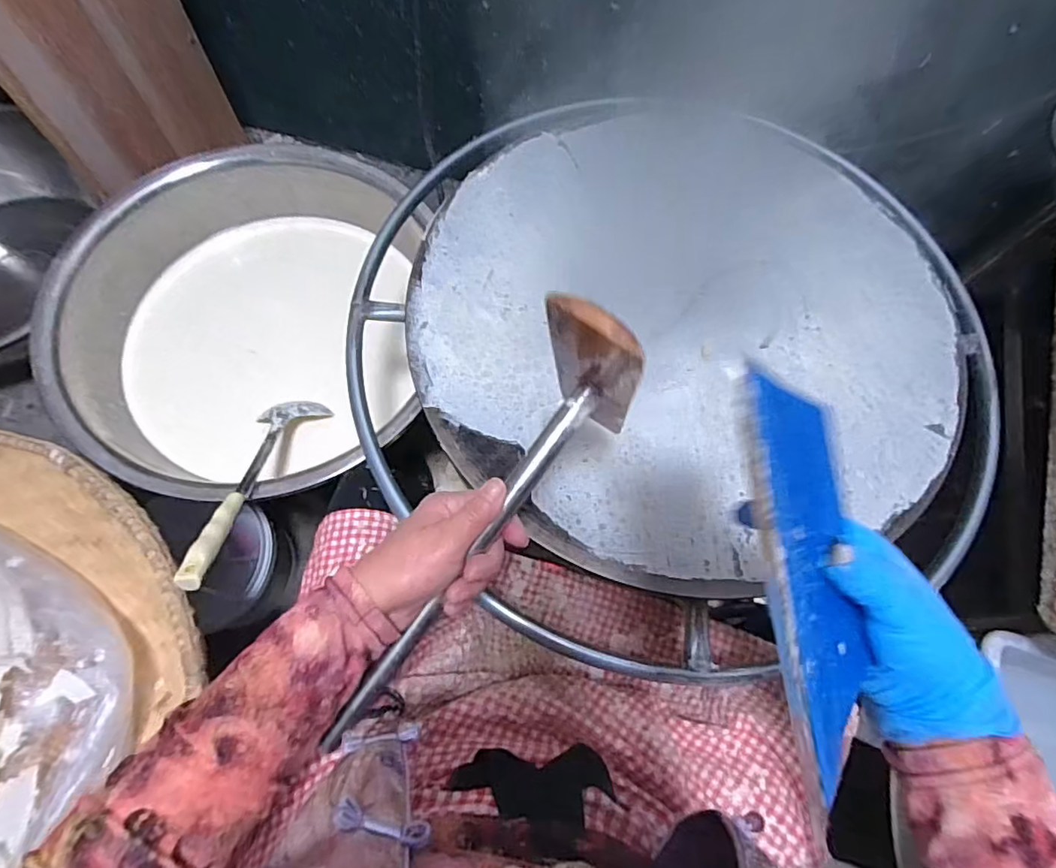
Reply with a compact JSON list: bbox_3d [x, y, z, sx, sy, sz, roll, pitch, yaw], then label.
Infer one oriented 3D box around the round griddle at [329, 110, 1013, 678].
[{"bbox_3d":[0.167,-0.119,0.603,0.699,0.039,0.628,-21,71,-10],"label":"round griddle"}]

